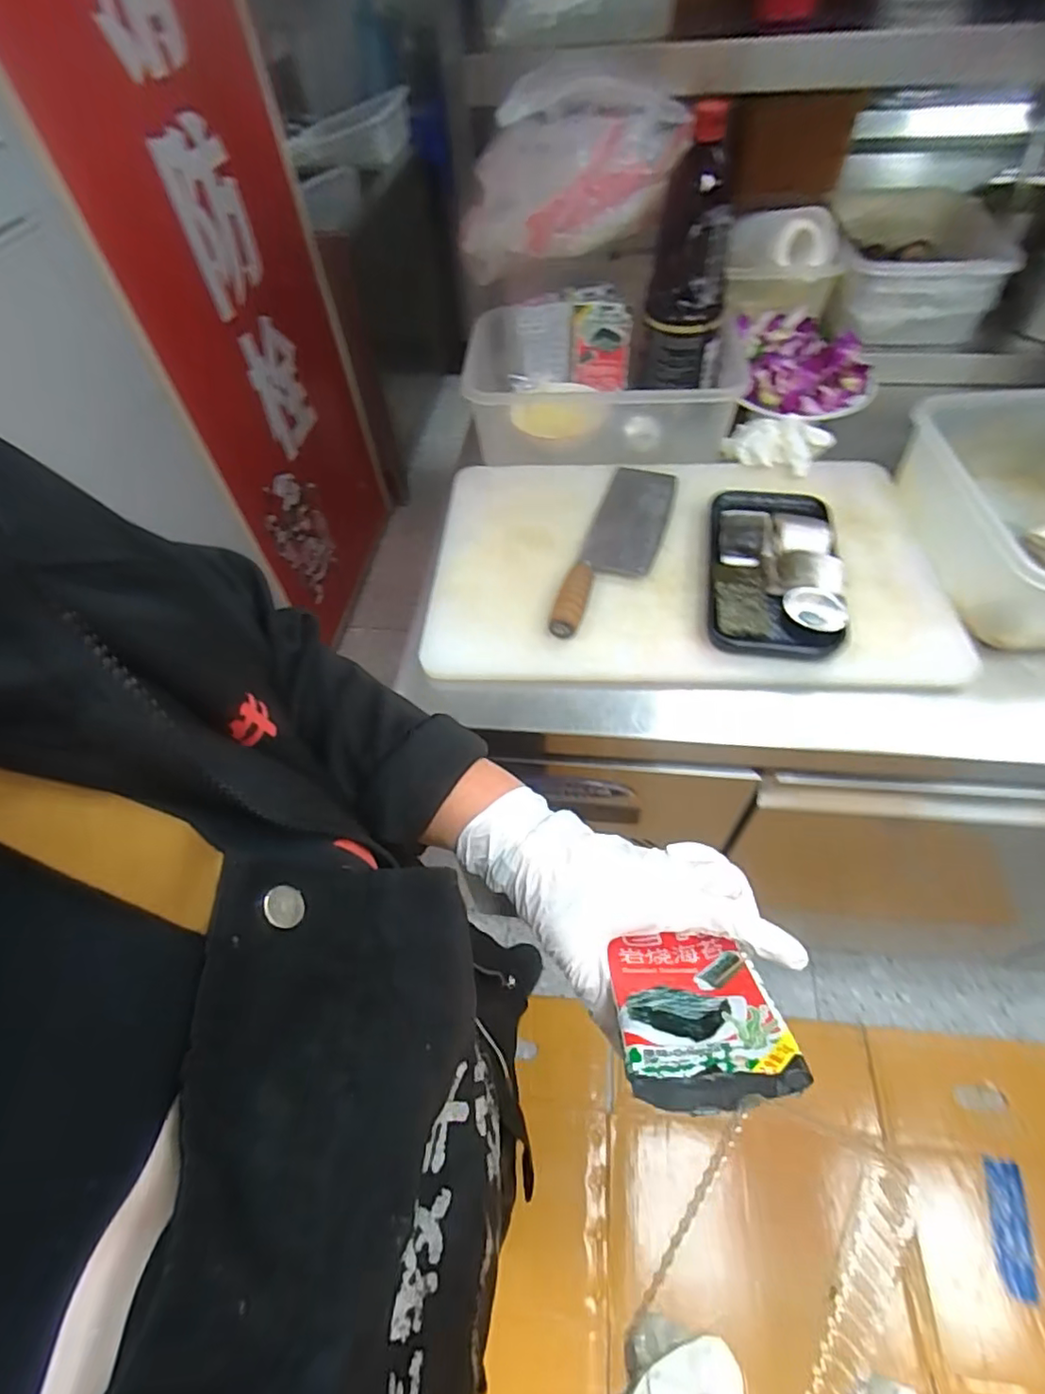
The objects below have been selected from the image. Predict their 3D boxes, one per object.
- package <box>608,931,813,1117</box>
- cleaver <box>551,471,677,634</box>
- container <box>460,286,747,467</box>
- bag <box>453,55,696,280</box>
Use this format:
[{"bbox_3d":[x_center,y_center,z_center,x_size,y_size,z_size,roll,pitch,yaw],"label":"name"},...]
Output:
[{"bbox_3d":[0.078,0.147,0.273,0.068,0.020,0.089,-6,14,4],"label":"package"},{"bbox_3d":[0.112,-0.177,0.678,0.084,0.032,0.299,13,57,13],"label":"cleaver"},{"bbox_3d":[0.108,-0.410,0.783,0.336,0.117,0.206,6,56,9],"label":"container"},{"bbox_3d":[0.048,-0.593,0.690,0.252,0.178,0.128,-1,55,3],"label":"bag"}]

